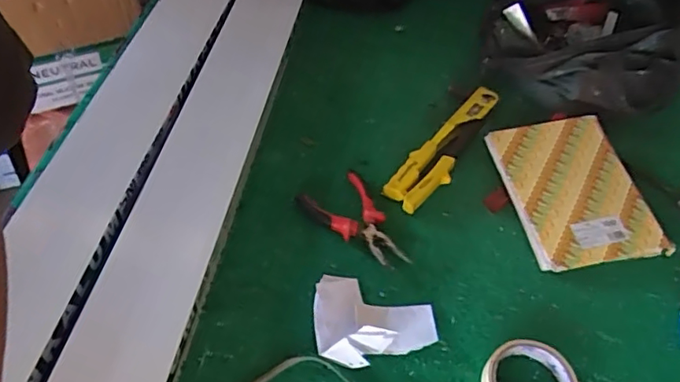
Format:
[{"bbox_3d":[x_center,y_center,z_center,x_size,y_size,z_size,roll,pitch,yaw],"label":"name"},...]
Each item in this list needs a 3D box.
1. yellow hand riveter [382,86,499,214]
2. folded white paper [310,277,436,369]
[{"bbox_3d":[0.147,-0.062,0.758,0.052,0.022,0.242,33,56,20],"label":"yellow hand riveter"},{"bbox_3d":[0.038,0.128,0.578,0.128,0.054,0.098,7,51,0],"label":"folded white paper"}]

